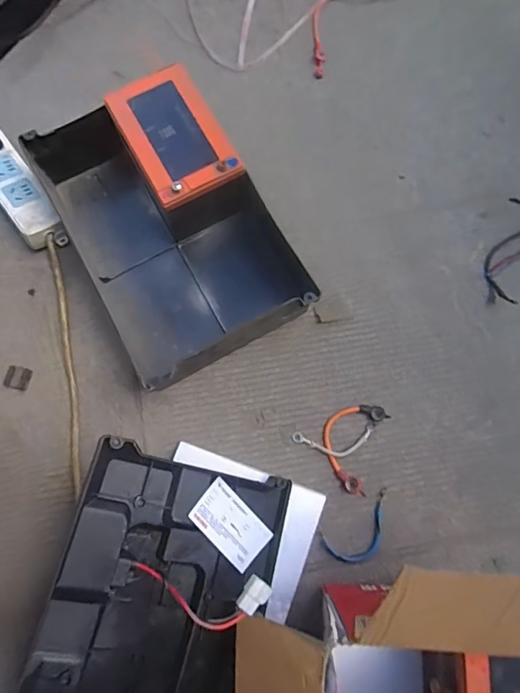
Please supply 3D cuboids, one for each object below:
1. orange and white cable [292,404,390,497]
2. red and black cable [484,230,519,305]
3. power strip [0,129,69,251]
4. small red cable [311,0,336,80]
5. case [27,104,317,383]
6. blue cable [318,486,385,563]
[{"bbox_3d":[0.105,0.103,0.512,0.095,0.008,0.094,42,81,8],"label":"orange and white cable"},{"bbox_3d":[0.325,-0.126,0.558,0.051,0.012,0.167,31,79,6],"label":"red and black cable"},{"bbox_3d":[-0.308,-0.199,0.560,0.057,0.043,0.177,-36,80,-7],"label":"power strip"},{"bbox_3d":[0.085,-0.443,0.627,0.035,0.006,0.146,13,78,3],"label":"small red cable"},{"bbox_3d":[-0.104,-0.133,0.522,0.225,0.084,0.311,-32,79,-7],"label":"case"},{"bbox_3d":[0.115,0.204,0.492,0.090,0.004,0.049,-31,79,-7],"label":"blue cable"}]

